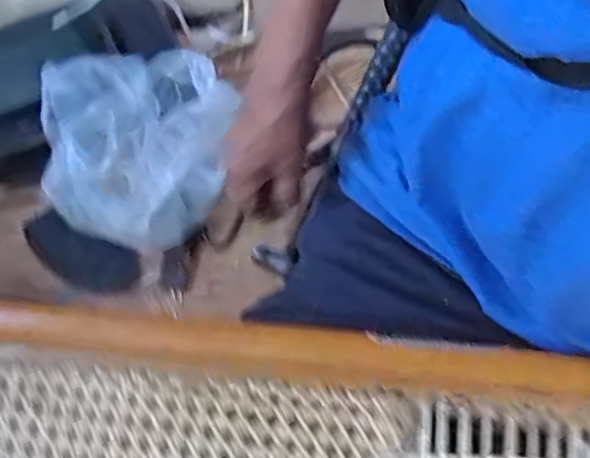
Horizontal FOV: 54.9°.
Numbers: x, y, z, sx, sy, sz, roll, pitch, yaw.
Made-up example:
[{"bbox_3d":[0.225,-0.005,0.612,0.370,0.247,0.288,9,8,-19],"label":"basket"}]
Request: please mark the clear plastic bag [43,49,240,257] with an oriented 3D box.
[{"bbox_3d":[-0.138,-0.080,0.511,0.161,0.053,0.187,-5,61,-2],"label":"clear plastic bag"}]

